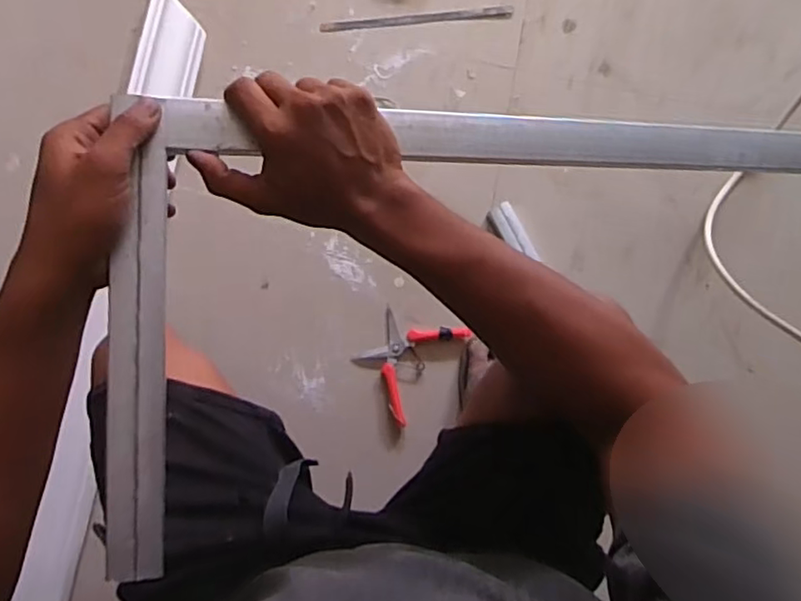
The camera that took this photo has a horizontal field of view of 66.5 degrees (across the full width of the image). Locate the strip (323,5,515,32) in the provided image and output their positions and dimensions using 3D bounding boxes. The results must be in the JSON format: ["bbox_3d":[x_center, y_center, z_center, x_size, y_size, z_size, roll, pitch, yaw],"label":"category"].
[{"bbox_3d":[0.027,-0.443,0.958,0.300,0.007,0.019,-7,84,-2],"label":"strip"}]

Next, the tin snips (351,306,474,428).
[{"bbox_3d":[0.007,0.084,0.908,0.115,0.016,0.164,35,84,2],"label":"tin snips"}]

